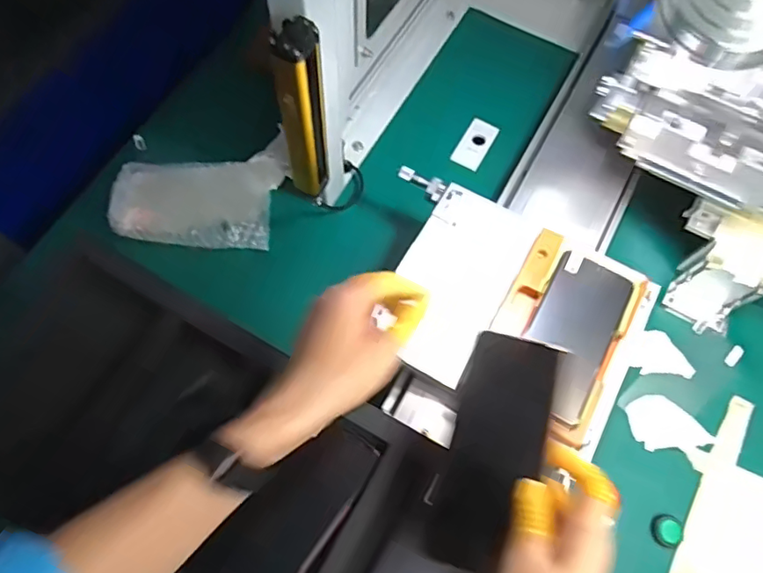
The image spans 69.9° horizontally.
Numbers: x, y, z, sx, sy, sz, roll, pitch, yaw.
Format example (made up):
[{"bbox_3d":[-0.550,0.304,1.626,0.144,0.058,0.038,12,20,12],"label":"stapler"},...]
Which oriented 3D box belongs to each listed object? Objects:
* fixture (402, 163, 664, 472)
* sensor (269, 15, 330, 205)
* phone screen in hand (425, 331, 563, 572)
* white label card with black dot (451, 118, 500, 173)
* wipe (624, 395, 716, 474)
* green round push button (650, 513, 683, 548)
[{"bbox_3d":[0.113,0.016,0.537,0.278,0.039,0.209,26,70,8],"label":"fixture"},{"bbox_3d":[-0.067,-0.144,0.478,0.030,0.204,0.033,17,69,5],"label":"sensor"},{"bbox_3d":[0.080,0.113,0.380,0.062,0.006,0.157,13,75,18],"label":"phone screen in hand"},{"bbox_3d":[0.128,-0.194,0.749,0.040,0.008,0.074,30,76,3],"label":"white label card with black dot"},{"bbox_3d":[0.326,0.162,0.618,0.099,0.014,0.060,26,70,8],"label":"wipe"},{"bbox_3d":[0.303,0.259,0.579,0.029,0.010,0.031,1,69,-2],"label":"green round push button"}]

